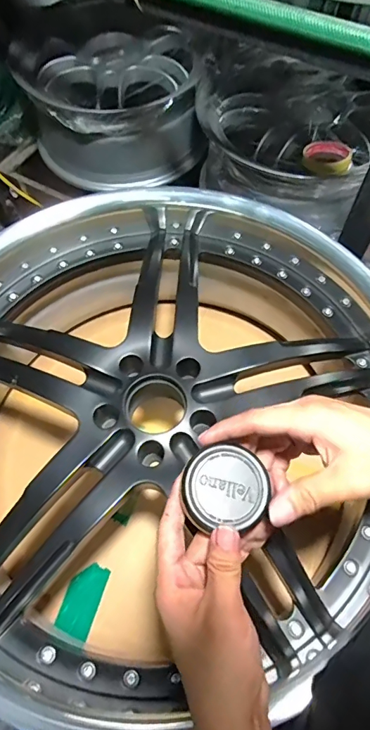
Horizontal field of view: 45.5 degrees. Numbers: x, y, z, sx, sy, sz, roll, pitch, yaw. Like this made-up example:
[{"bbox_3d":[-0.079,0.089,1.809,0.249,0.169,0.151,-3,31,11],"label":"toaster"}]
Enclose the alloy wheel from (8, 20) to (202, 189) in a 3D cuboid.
[{"bbox_3d":[-0.178,-0.639,1.077,0.400,0.207,0.378,0,64,0],"label":"alloy wheel"}]

